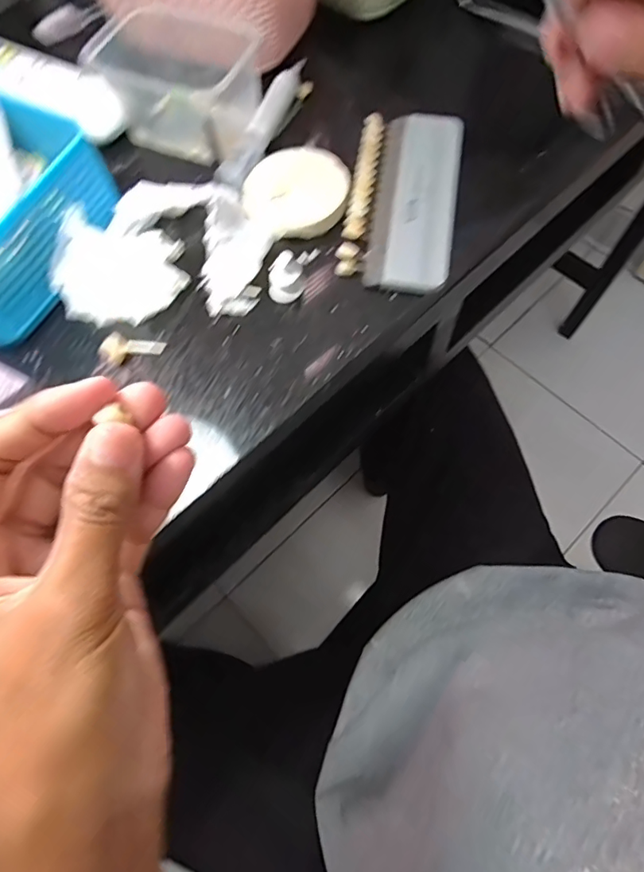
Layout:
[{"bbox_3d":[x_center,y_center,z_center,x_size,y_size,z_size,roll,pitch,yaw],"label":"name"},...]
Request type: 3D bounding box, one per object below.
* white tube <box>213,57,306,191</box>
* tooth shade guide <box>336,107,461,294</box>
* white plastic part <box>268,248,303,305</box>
[{"bbox_3d":[-0.039,-0.229,0.360,0.020,0.012,0.130,21,71,8],"label":"white tube"},{"bbox_3d":[0.054,-0.160,0.334,0.068,0.009,0.147,9,70,4],"label":"tooth shade guide"},{"bbox_3d":[-0.022,-0.096,0.304,0.021,0.025,0.017,-5,70,-2],"label":"white plastic part"}]

